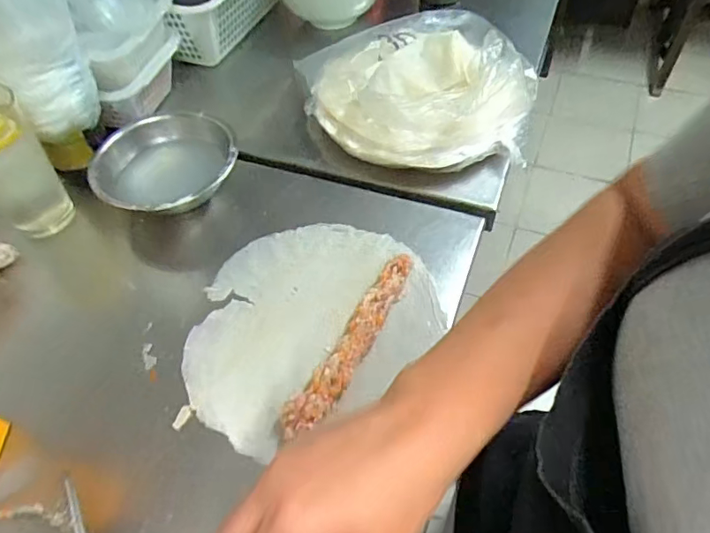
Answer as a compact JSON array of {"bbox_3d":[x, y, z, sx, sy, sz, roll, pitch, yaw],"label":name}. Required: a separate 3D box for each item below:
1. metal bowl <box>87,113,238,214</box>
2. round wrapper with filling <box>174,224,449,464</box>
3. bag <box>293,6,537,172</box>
[{"bbox_3d":[-0.203,-0.100,0.563,0.143,0.070,0.143,-2,52,3],"label":"metal bowl"},{"bbox_3d":[-0.046,0.040,0.471,0.235,0.020,0.204,-23,54,-13],"label":"round wrapper with filling"},{"bbox_3d":[0.076,-0.233,0.633,0.263,0.084,0.281,-12,53,-6],"label":"bag"}]

